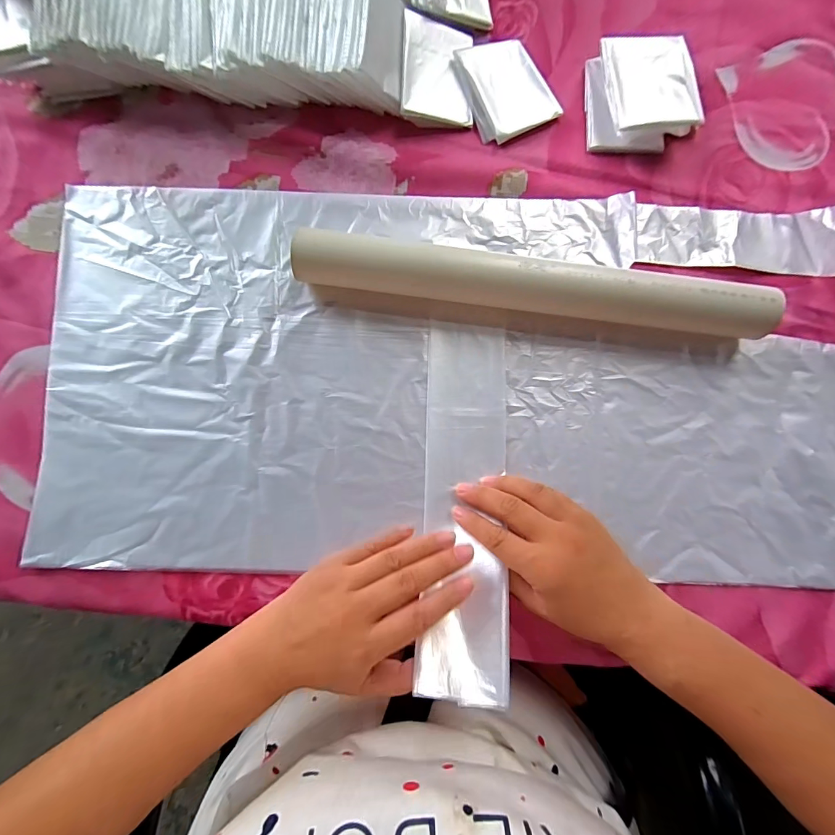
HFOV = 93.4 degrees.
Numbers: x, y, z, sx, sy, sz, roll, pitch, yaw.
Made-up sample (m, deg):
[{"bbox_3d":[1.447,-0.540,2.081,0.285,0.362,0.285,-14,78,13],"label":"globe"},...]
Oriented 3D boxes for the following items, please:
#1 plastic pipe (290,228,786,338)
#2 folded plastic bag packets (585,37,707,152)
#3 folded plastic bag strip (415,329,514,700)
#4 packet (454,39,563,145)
[{"bbox_3d":[0.083,-0.094,0.296,0.342,0.043,0.035,7,85,1],"label":"plastic pipe"},{"bbox_3d":[0.191,-0.273,0.332,0.088,0.022,0.088,-2,85,0],"label":"folded plastic bag packets"},{"bbox_3d":[0.035,0.051,0.289,0.062,0.032,0.263,1,70,0],"label":"folded plastic bag strip"},{"bbox_3d":[0.076,-0.285,0.338,0.069,0.010,0.083,-23,85,-2],"label":"packet"}]

